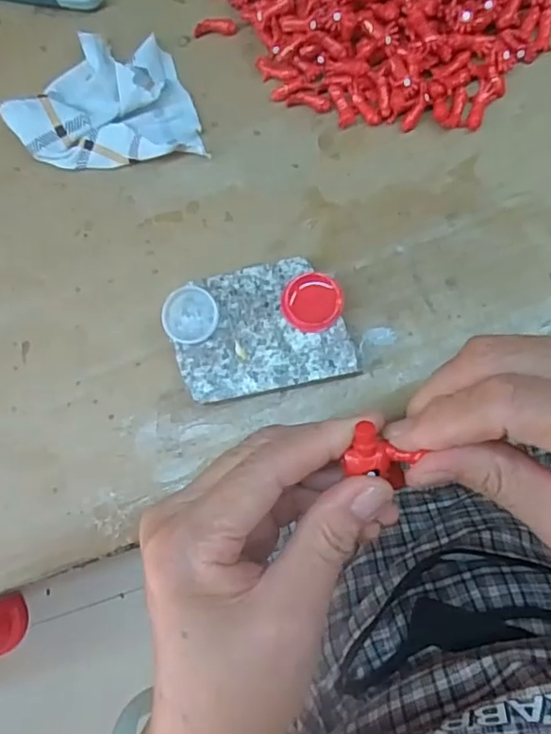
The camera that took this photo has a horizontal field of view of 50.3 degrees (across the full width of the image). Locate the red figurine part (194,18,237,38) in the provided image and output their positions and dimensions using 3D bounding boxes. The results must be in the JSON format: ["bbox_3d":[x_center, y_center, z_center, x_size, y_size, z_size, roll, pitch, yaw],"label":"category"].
[{"bbox_3d":[-0.032,-0.182,0.315,0.022,0.006,0.007,-5,84,7],"label":"red figurine part"}]

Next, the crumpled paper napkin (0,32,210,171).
[{"bbox_3d":[-0.090,-0.142,0.313,0.098,0.018,0.068,-2,84,7],"label":"crumpled paper napkin"}]

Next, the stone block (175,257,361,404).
[{"bbox_3d":[-0.006,-0.017,0.288,0.080,0.019,0.059,-13,83,6],"label":"stone block"}]

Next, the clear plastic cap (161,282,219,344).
[{"bbox_3d":[-0.041,-0.025,0.283,0.026,0.004,0.028,0,89,2],"label":"clear plastic cap"}]

